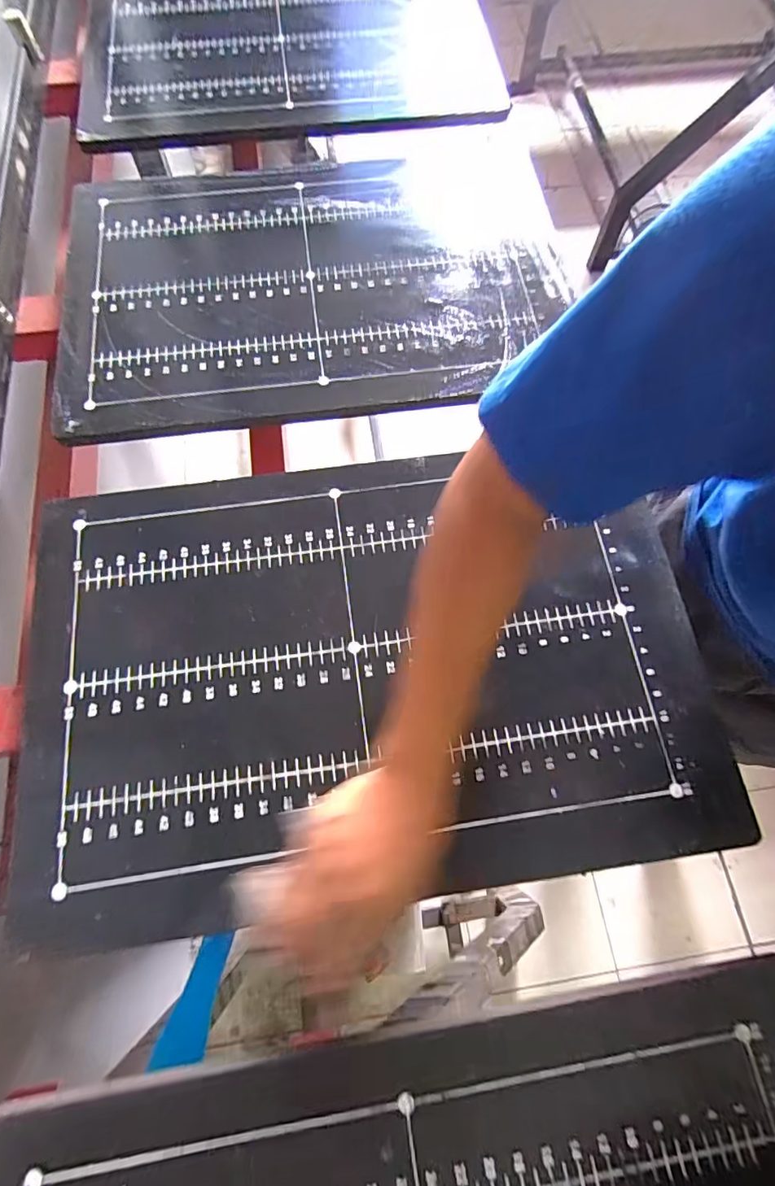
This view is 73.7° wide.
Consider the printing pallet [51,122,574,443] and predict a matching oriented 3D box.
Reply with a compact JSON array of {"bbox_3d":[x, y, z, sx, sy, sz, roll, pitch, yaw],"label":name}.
[{"bbox_3d":[-0.090,-0.378,0.618,0.589,0.023,0.391,-7,71,-3],"label":"printing pallet"}]

